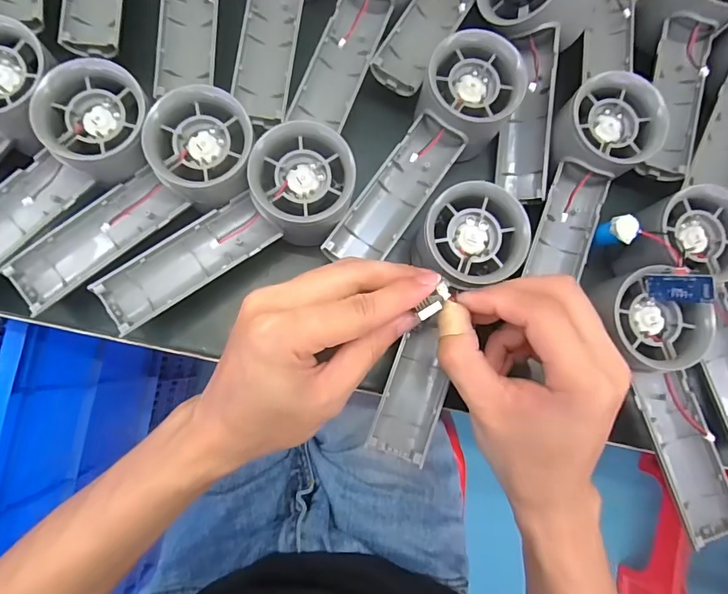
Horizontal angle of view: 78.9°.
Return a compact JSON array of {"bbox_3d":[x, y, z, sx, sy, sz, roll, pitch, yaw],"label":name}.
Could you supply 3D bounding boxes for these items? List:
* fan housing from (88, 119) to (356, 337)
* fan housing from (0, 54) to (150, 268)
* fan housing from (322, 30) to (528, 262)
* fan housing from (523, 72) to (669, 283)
[{"bbox_3d":[-0.072,-0.032,0.245,0.153,0.031,0.058,-40,87,-8],"label":"fan housing"},{"bbox_3d":[-0.181,-0.061,0.246,0.155,0.027,0.057,-45,88,4],"label":"fan housing"},{"bbox_3d":[0.036,-0.083,0.256,0.050,0.036,0.147,35,81,1],"label":"fan housing"},{"bbox_3d":[0.136,-0.069,0.270,0.053,0.027,0.120,20,97,-2],"label":"fan housing"}]

